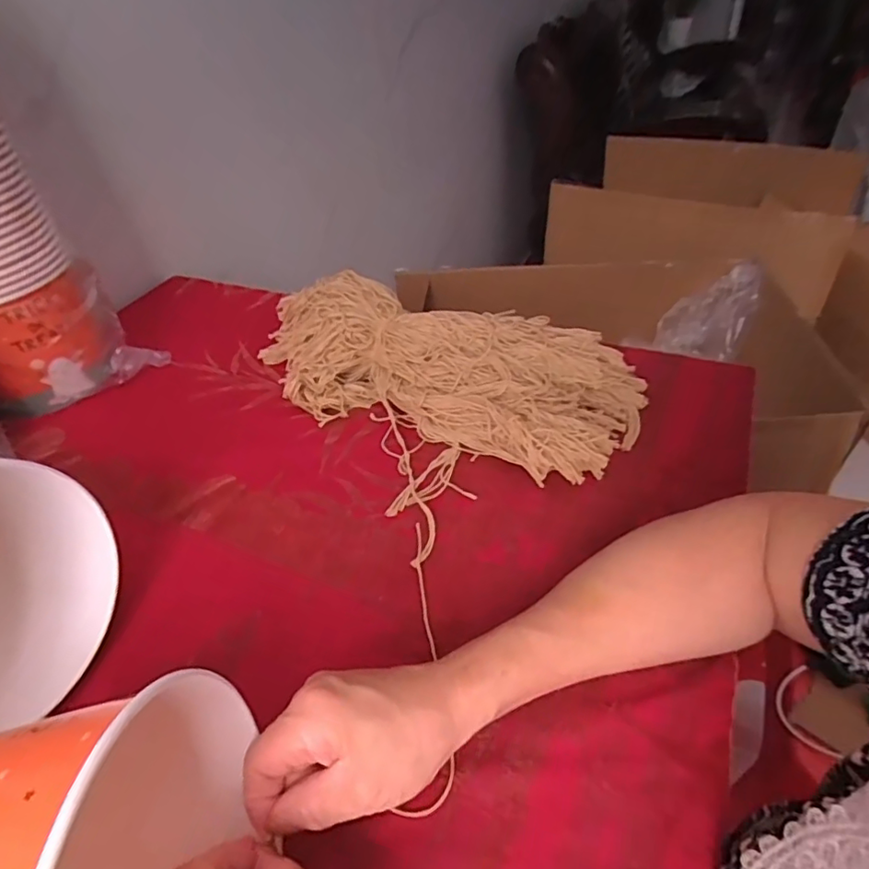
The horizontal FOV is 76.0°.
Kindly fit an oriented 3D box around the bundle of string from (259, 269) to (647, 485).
[{"bbox_3d":[-0.008,-0.073,0.558,0.413,0.074,0.178,14,45,22],"label":"bundle of string"}]

